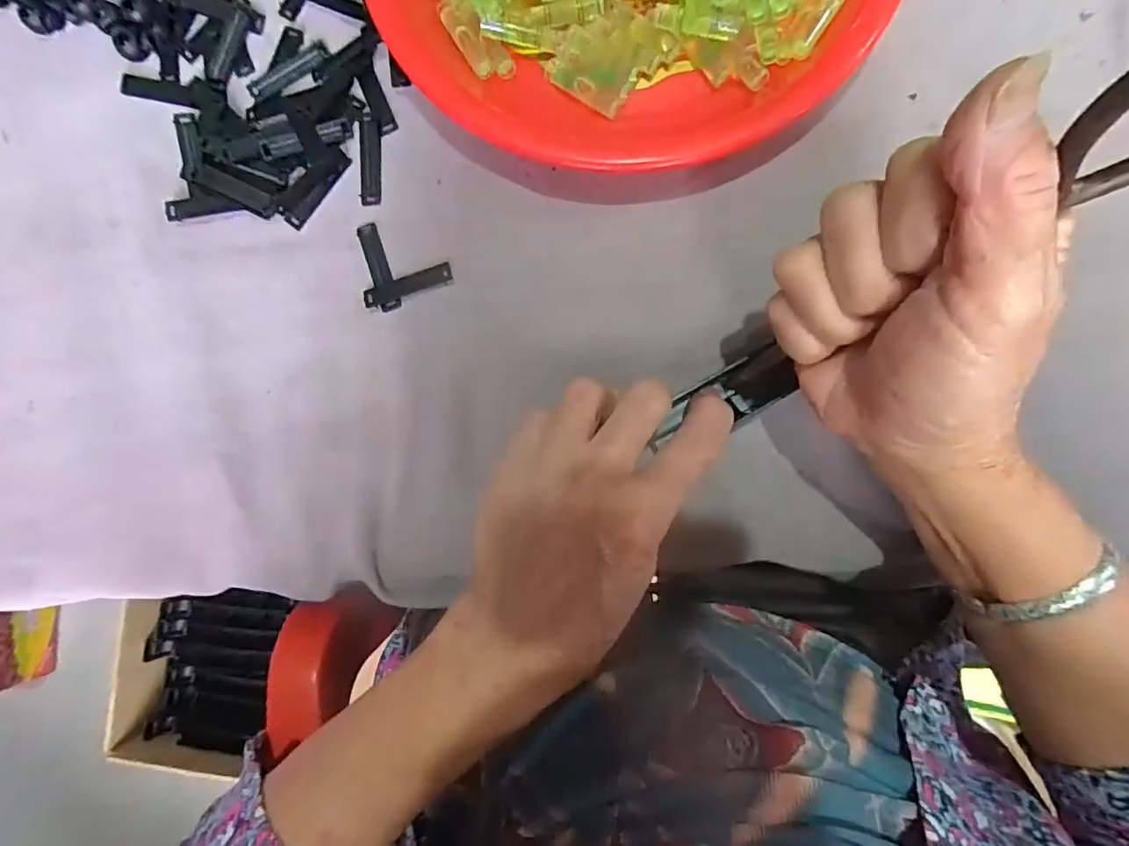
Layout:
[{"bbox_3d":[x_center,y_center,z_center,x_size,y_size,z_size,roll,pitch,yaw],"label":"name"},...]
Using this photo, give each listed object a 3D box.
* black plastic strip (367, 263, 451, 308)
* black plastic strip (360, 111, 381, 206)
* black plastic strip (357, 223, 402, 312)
[{"bbox_3d":[-0.079,-0.070,0.278,0.045,0.004,0.010,-18,87,3],"label":"black plastic strip"},{"bbox_3d":[-0.100,-0.137,0.286,0.010,0.004,0.047,0,88,4],"label":"black plastic strip"},{"bbox_3d":[-0.095,-0.081,0.282,0.011,0.005,0.048,-19,87,3],"label":"black plastic strip"}]

